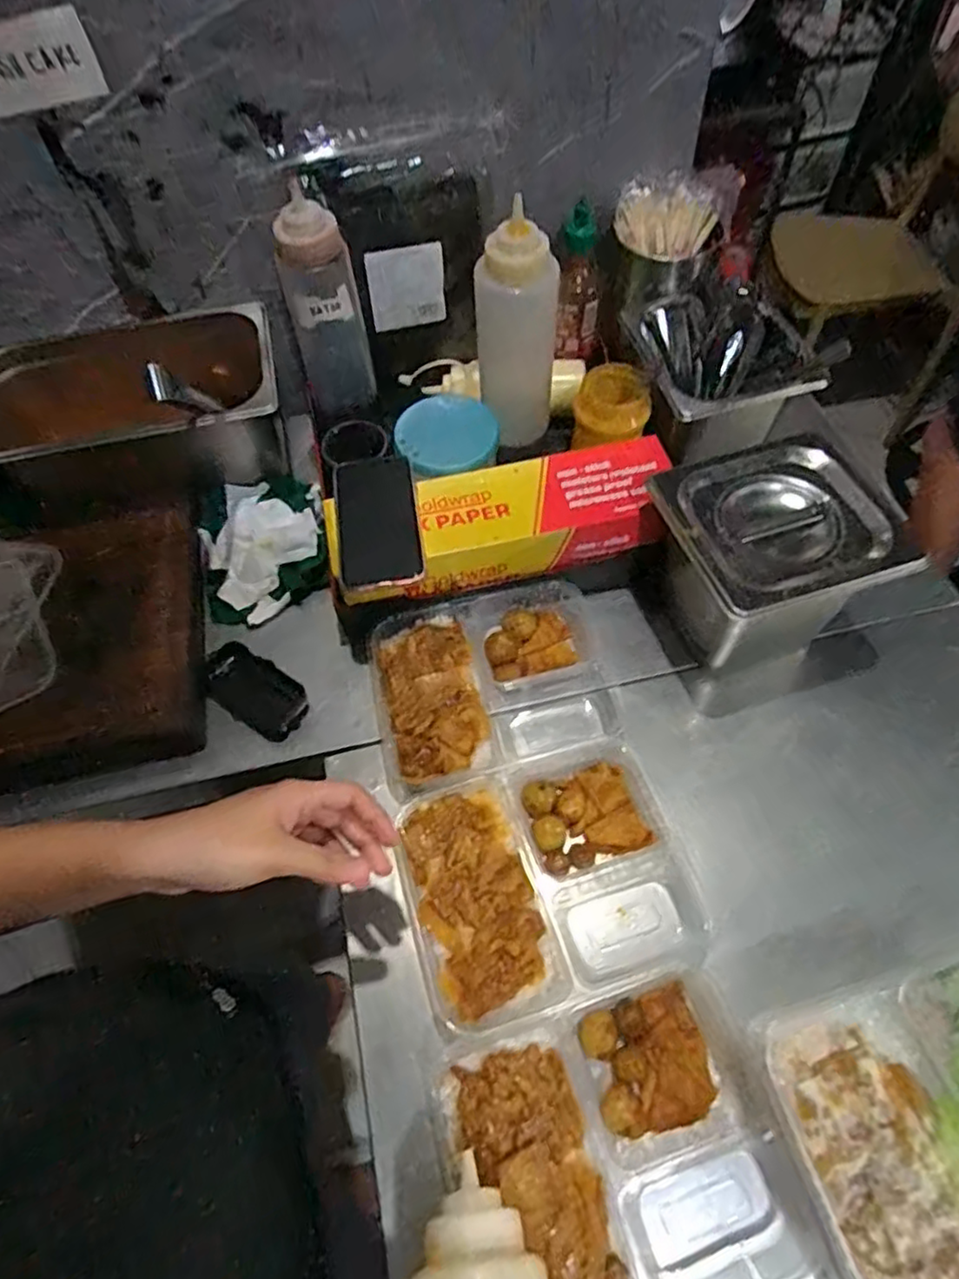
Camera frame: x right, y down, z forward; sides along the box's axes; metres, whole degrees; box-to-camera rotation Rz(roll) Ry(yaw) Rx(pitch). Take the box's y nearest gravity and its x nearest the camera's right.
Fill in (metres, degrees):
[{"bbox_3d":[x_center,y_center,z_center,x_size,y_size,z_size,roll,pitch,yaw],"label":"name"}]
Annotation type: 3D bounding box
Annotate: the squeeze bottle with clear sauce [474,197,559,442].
[{"bbox_3d":[0.035,-0.290,0.656,0.063,0.231,0.061,35,67,21],"label":"squeeze bottle with clear sauce"}]

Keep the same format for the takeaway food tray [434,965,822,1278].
[{"bbox_3d":[0.093,0.353,0.443,0.214,0.049,0.187,-16,60,-6],"label":"takeaway food tray"}]

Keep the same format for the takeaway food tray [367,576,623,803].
[{"bbox_3d":[0.008,0.044,0.628,0.211,0.048,0.181,-16,60,-6],"label":"takeaway food tray"}]

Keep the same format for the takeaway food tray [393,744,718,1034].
[{"bbox_3d":[0.054,0.192,0.530,0.219,0.039,0.181,-16,60,-6],"label":"takeaway food tray"}]

